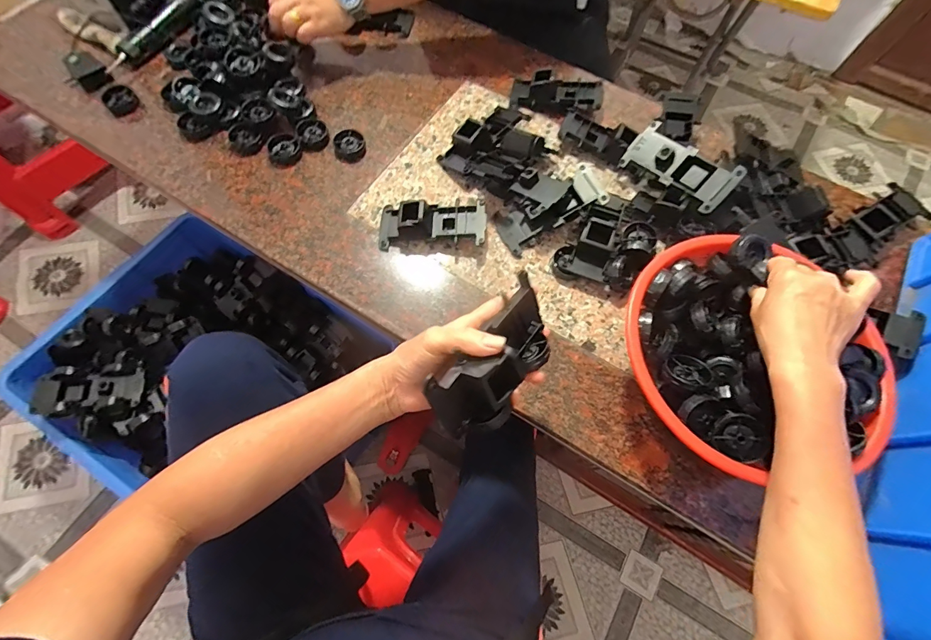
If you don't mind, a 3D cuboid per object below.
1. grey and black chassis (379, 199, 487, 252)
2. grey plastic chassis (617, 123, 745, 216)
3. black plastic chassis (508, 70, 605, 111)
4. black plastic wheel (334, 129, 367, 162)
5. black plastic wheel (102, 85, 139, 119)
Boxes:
[{"bbox_3d":[-0.046,-0.137,0.550,0.144,0.049,0.070,3,68,-2],"label":"grey and black chassis"},{"bbox_3d":[0.300,-0.214,0.560,0.150,0.033,0.069,44,103,24],"label":"grey plastic chassis"},{"bbox_3d":[0.152,-0.380,0.656,0.148,0.041,0.071,8,68,1],"label":"black plastic chassis"},{"bbox_3d":[-0.177,-0.270,0.615,0.044,0.018,0.052,-23,71,-12],"label":"black plastic wheel"},{"bbox_3d":[-0.543,-0.345,0.628,0.045,0.028,0.045,1,68,-2],"label":"black plastic wheel"}]

